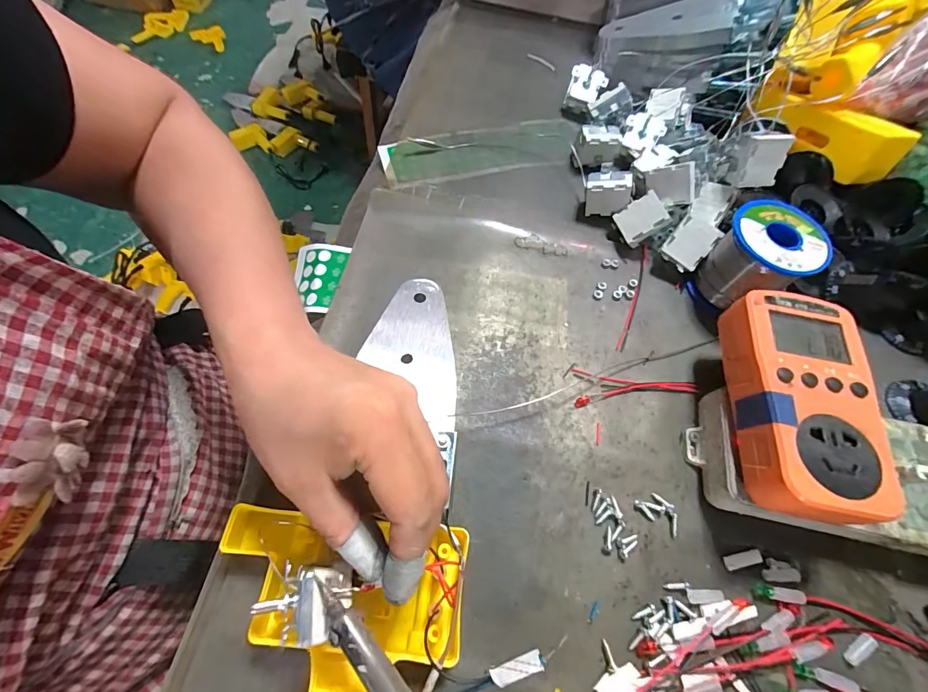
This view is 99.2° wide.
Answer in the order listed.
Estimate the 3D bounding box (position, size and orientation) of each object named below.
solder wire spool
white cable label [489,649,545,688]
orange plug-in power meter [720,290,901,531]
[{"bbox_3d":[0.217,-0.063,0.298,0.058,0.063,0.060,1,64,-3],"label":"solder wire spool"},{"bbox_3d":[0.021,0.130,0.159,0.022,0.004,0.007,-27,67,7],"label":"white cable label"},{"bbox_3d":[0.191,0.030,0.226,0.067,0.028,0.124,9,64,1],"label":"orange plug-in power meter"}]

